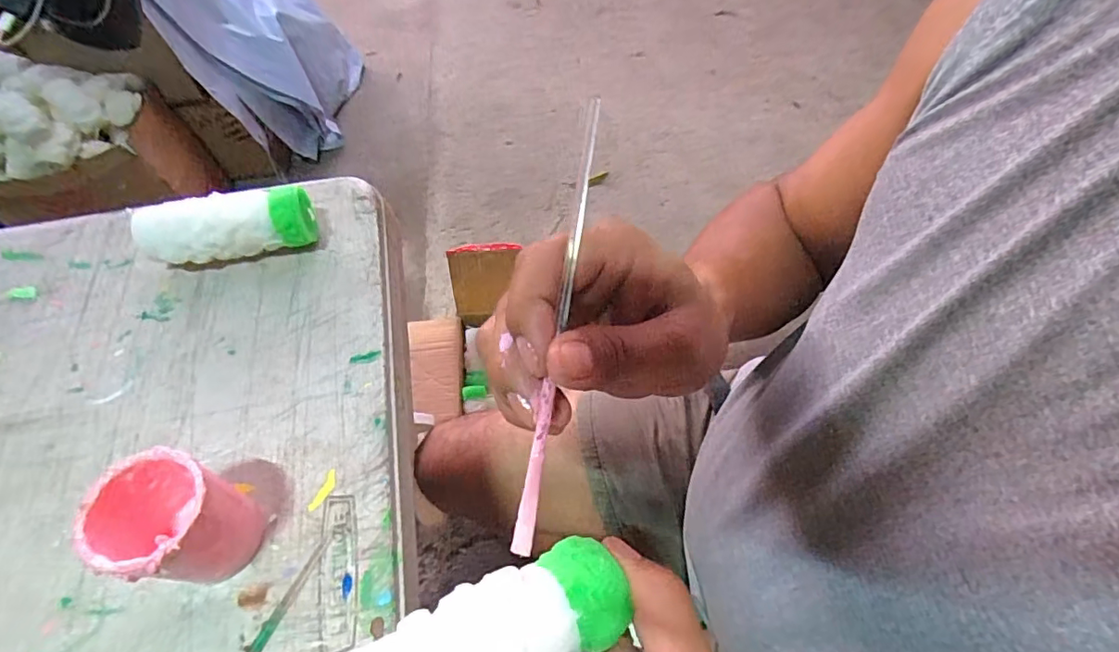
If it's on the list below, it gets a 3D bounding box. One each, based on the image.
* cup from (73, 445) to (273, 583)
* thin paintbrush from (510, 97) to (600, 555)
[{"bbox_3d":[-0.177,0.094,0.253,0.048,0.065,0.049,0,57,1],"label":"cup"},{"bbox_3d":[0.000,-0.002,0.209,0.007,0.005,0.179,9,85,6],"label":"thin paintbrush"}]

